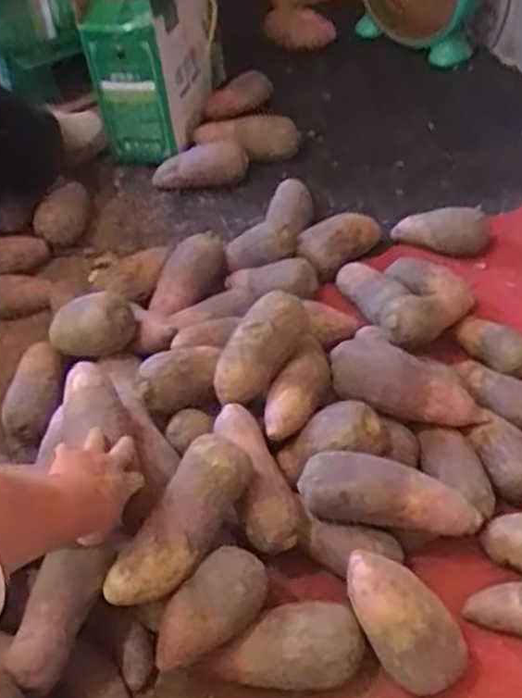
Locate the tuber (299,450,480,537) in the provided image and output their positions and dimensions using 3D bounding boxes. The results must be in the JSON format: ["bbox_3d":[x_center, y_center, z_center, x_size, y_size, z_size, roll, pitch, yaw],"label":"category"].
[{"bbox_3d":[0.145,0.163,0.813,0.203,0.064,0.063,13,49,-3],"label":"tuber"}]

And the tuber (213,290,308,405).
[{"bbox_3d":[-0.001,-0.001,0.884,0.068,0.155,0.058,13,27,-49],"label":"tuber"}]

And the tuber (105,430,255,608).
[{"bbox_3d":[-0.080,0.175,0.757,0.064,0.069,0.181,22,53,22],"label":"tuber"}]

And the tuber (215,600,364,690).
[{"bbox_3d":[0.028,0.308,0.760,0.146,0.074,0.072,-2,48,3],"label":"tuber"}]

